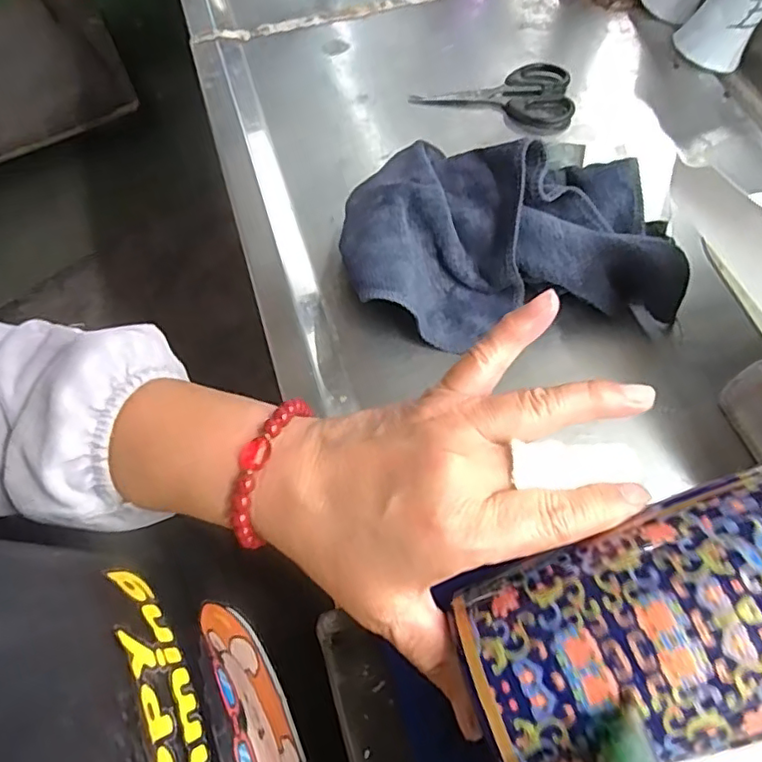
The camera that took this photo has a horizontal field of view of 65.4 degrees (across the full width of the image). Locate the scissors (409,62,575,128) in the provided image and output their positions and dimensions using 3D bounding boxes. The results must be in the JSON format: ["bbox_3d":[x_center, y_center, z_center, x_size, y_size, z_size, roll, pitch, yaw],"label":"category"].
[{"bbox_3d":[0.094,-0.237,0.500,0.132,0.015,0.062,-5,64,3],"label":"scissors"}]

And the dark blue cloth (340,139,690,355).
[{"bbox_3d":[0.084,-0.103,0.401,0.212,0.070,0.148,-6,64,3],"label":"dark blue cloth"}]

